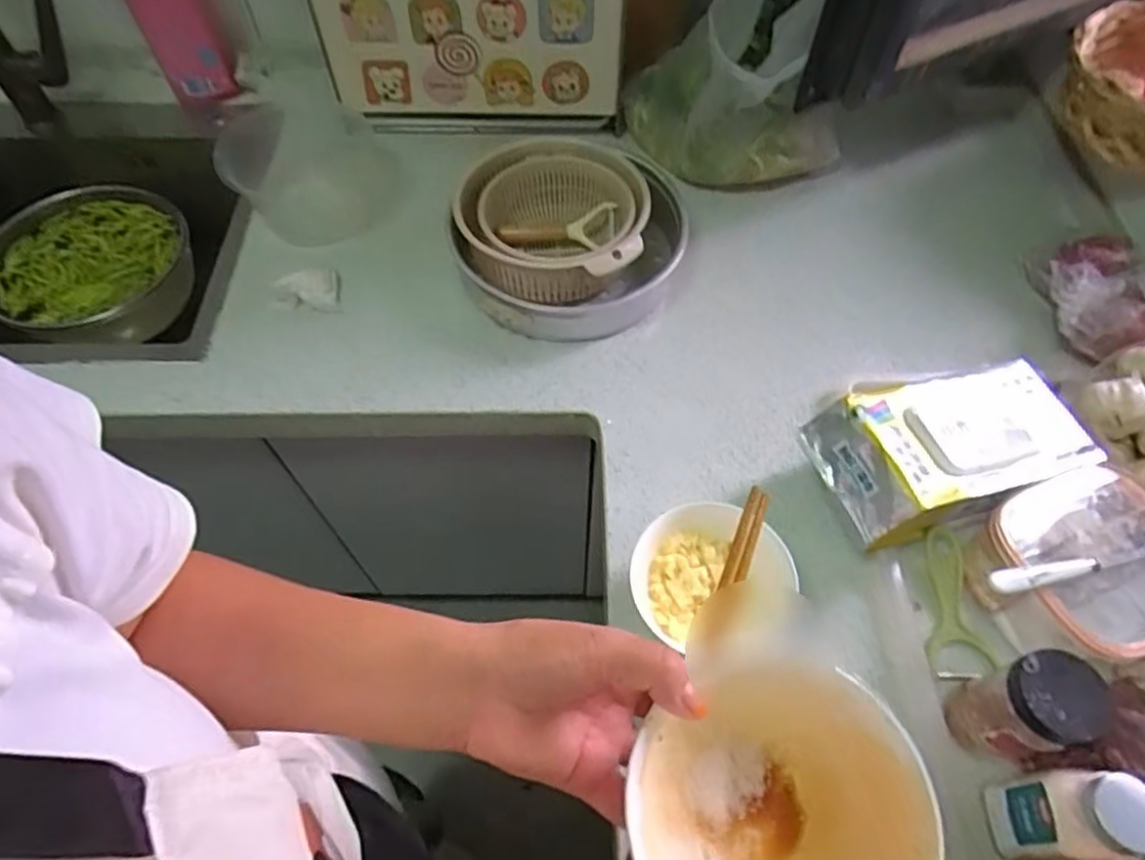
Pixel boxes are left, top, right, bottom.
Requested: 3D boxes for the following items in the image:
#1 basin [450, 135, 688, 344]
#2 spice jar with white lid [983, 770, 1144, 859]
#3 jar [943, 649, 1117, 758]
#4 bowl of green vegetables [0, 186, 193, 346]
[{"bbox_3d":[-0.005,-0.213,0.770,0.249,0.083,0.235,2,59,2],"label":"basin"},{"bbox_3d":[0.324,0.257,0.455,0.053,0.115,0.055,-2,58,-1],"label":"spice jar with white lid"},{"bbox_3d":[0.321,0.201,0.493,0.058,0.113,0.055,0,58,1],"label":"jar"},{"bbox_3d":[-0.649,-0.212,0.929,0.252,0.080,0.233,-10,59,-5],"label":"bowl of green vegetables"}]

